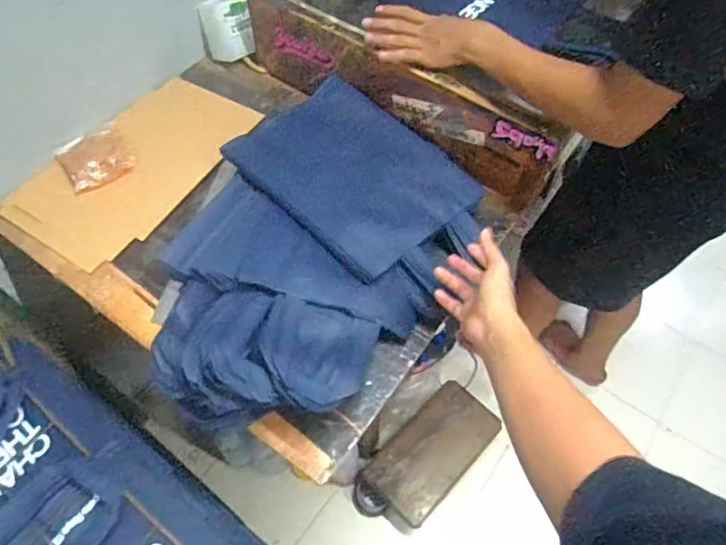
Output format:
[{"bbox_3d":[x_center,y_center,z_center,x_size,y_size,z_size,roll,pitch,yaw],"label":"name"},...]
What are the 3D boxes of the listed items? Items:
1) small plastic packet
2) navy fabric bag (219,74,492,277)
[{"bbox_3d":[-0.448,-0.194,0.895,0.110,0.018,0.122,-30,62,-17],"label":"small plastic packet"},{"bbox_3d":[-0.029,-0.176,0.835,0.271,0.070,0.387,-37,64,-20],"label":"navy fabric bag"}]

